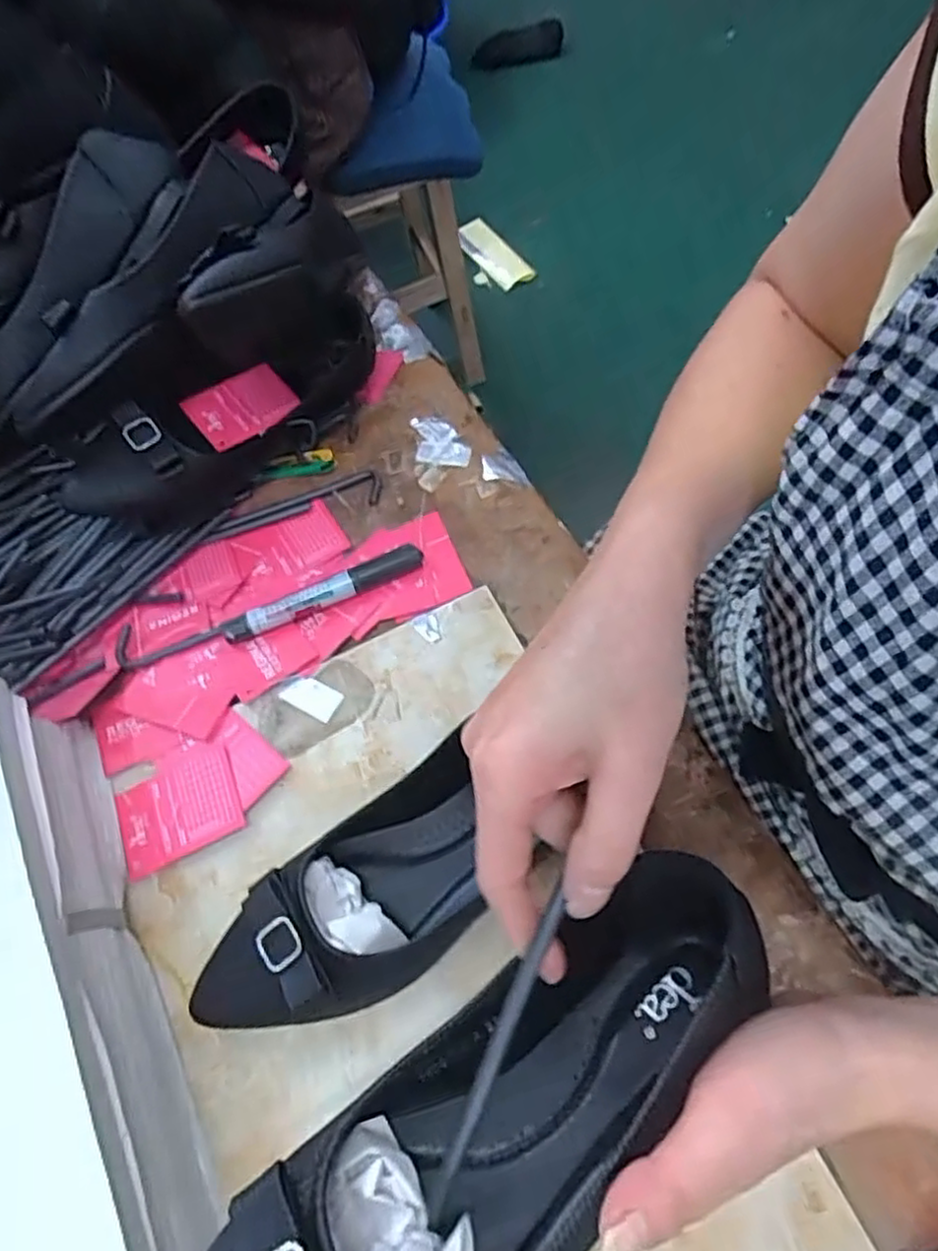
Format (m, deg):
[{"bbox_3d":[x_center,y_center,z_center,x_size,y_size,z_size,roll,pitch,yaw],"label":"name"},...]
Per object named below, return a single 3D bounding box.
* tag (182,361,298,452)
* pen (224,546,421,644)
[{"bbox_3d":[-0.165,-0.160,0.518,0.072,0.011,0.054,-29,65,-12],"label":"tag"},{"bbox_3d":[-0.096,-0.023,0.469,0.135,0.015,0.020,-22,63,-9],"label":"pen"}]

